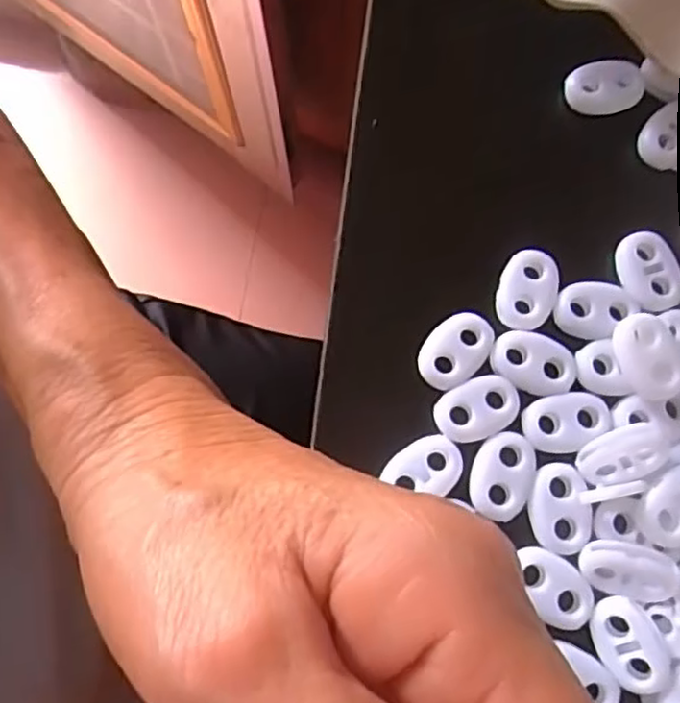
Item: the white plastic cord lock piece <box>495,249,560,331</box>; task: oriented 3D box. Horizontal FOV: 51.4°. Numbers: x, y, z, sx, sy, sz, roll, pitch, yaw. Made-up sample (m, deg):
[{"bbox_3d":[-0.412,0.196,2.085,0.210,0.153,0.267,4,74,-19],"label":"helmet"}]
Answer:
[{"bbox_3d":[0.051,-0.017,0.192,0.015,0.004,0.022,18,78,5],"label":"white plastic cord lock piece"}]

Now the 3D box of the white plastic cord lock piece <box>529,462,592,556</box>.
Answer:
[{"bbox_3d":[0.056,0.039,0.178,0.015,0.004,0.022,1,77,1],"label":"white plastic cord lock piece"}]

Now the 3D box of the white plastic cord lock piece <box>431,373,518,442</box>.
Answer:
[{"bbox_3d":[0.036,0.015,0.184,0.022,0.004,0.015,-23,78,-5],"label":"white plastic cord lock piece"}]

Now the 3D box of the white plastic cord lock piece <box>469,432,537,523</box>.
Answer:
[{"bbox_3d":[0.041,0.031,0.179,0.015,0.004,0.022,25,78,6],"label":"white plastic cord lock piece"}]

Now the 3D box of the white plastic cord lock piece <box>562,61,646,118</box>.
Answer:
[{"bbox_3d":[0.078,-0.078,0.208,0.022,0.007,0.015,-11,77,-2],"label":"white plastic cord lock piece"}]

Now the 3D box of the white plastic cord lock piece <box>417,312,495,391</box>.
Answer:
[{"bbox_3d":[0.031,-0.001,0.187,0.022,0.004,0.015,-44,80,-9],"label":"white plastic cord lock piece"}]

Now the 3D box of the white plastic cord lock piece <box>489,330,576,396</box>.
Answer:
[{"bbox_3d":[0.052,0.002,0.187,0.022,0.004,0.015,23,78,6],"label":"white plastic cord lock piece"}]

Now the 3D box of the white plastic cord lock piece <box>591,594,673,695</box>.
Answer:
[{"bbox_3d":[0.070,0.070,0.169,0.015,0.004,0.022,-20,78,-4],"label":"white plastic cord lock piece"}]

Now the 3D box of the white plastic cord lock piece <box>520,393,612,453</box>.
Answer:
[{"bbox_3d":[0.059,0.018,0.183,0.022,0.004,0.015,-5,77,-1],"label":"white plastic cord lock piece"}]

